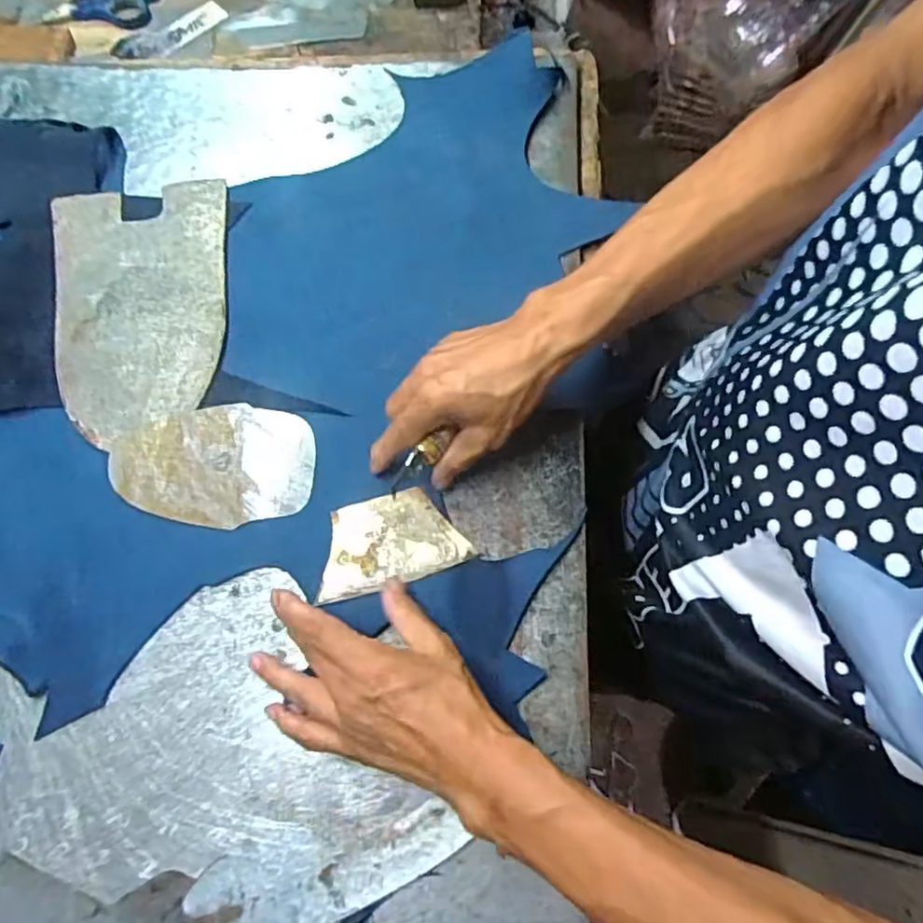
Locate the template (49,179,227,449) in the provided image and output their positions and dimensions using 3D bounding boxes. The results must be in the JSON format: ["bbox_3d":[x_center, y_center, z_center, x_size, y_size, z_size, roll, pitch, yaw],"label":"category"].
[{"bbox_3d":[-0.263,-0.135,0.522,0.141,0.006,0.234,-13,70,-5],"label":"template"}]

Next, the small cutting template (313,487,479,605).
[{"bbox_3d":[-0.052,0.055,0.451,0.105,0.004,0.064,-16,69,-6],"label":"small cutting template"}]

